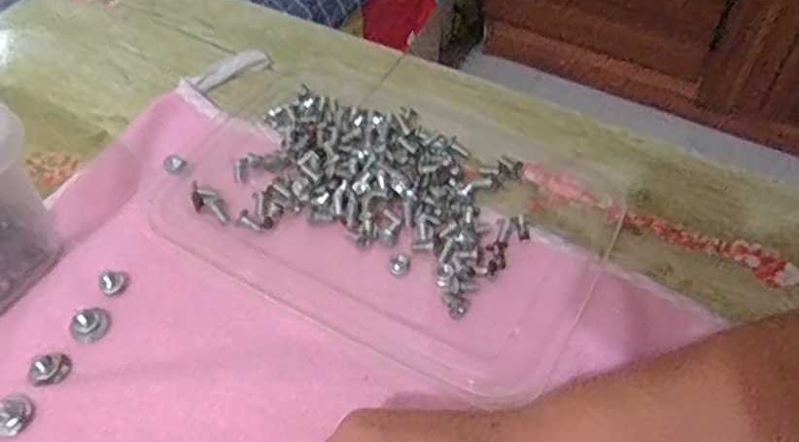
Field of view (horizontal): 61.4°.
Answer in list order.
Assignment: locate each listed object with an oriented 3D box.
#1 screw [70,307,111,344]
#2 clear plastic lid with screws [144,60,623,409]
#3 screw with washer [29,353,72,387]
[{"bbox_3d":[-0.150,0.049,0.326,0.016,0.008,0.018,32,58,23],"label":"screw"},{"bbox_3d":[-0.010,-0.014,0.366,0.235,0.013,0.157,25,56,19],"label":"clear plastic lid with screws"},{"bbox_3d":[-0.163,0.068,0.313,0.017,0.006,0.016,-8,52,-6],"label":"screw with washer"}]

